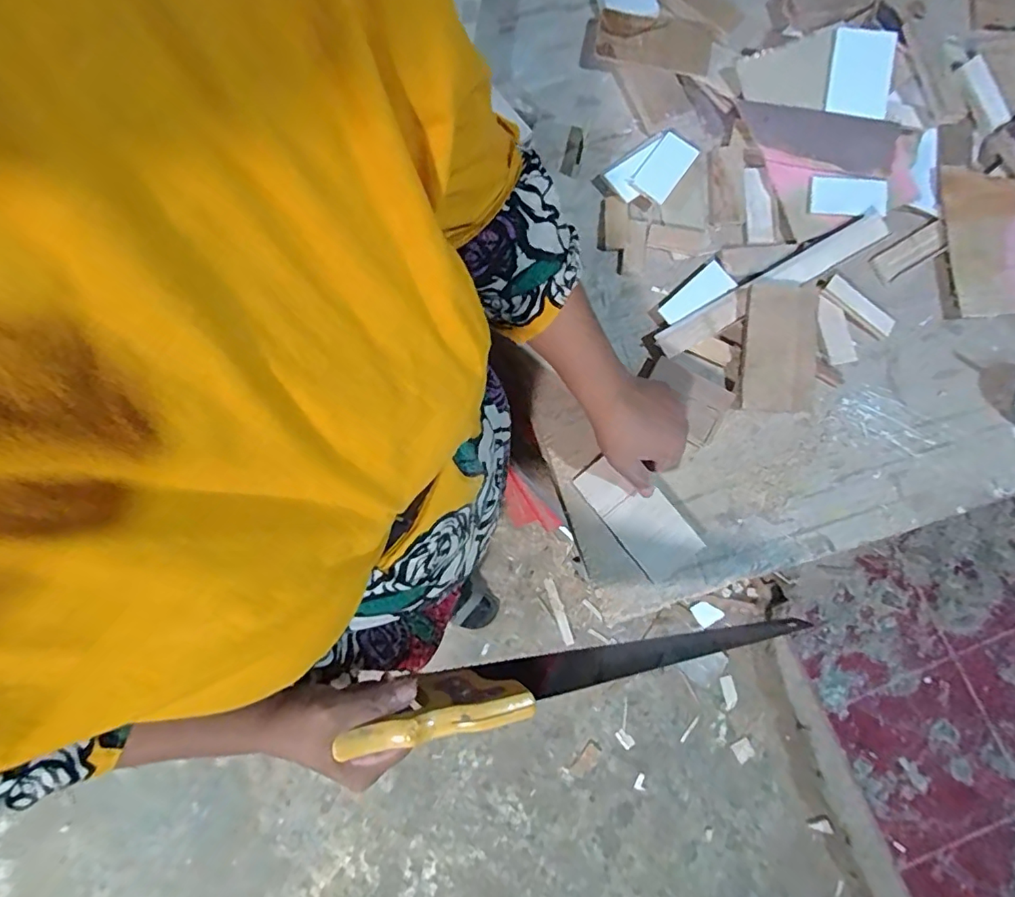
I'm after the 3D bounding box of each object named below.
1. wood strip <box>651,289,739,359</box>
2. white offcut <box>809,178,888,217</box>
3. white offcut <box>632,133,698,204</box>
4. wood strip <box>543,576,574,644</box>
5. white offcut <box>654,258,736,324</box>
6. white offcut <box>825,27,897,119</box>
[{"bbox_3d":[0.211,-0.135,0.560,0.102,0.008,0.031,-29,80,-5],"label":"wood strip"},{"bbox_3d":[0.378,-0.278,0.571,0.080,0.006,0.042,6,93,7],"label":"white offcut"},{"bbox_3d":[0.177,-0.317,0.579,0.043,0.006,0.080,36,81,7],"label":"white offcut"},{"bbox_3d":[0.122,0.385,1.215,0.025,0.004,0.156,-20,71,3],"label":"wood strip"},{"bbox_3d":[0.207,-0.170,0.568,0.089,0.007,0.037,-36,80,-6],"label":"white offcut"},{"bbox_3d":[0.397,-0.420,0.576,0.072,0.008,0.095,6,93,-7],"label":"white offcut"}]

